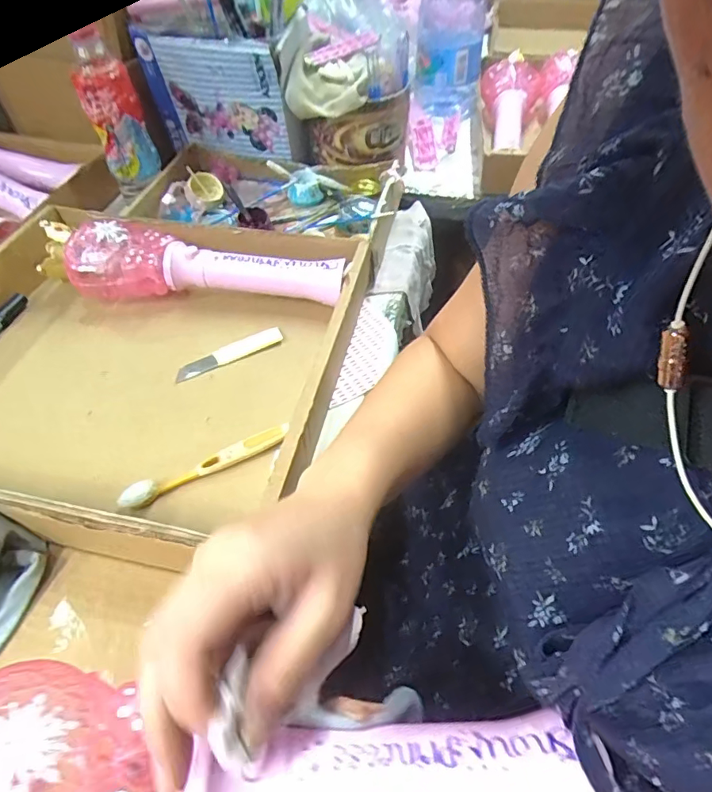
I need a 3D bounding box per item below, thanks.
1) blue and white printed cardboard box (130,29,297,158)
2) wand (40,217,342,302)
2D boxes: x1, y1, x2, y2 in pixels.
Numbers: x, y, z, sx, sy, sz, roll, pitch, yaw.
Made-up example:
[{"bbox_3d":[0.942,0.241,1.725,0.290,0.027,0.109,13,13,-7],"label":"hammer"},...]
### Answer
[{"bbox_3d":[-0.179,-0.367,0.609,0.176,0.159,0.038,11,68,12],"label":"blue and white printed cardboard box"},{"bbox_3d":[-0.165,-0.138,0.519,0.304,0.069,0.078,1,50,0],"label":"wand"}]

